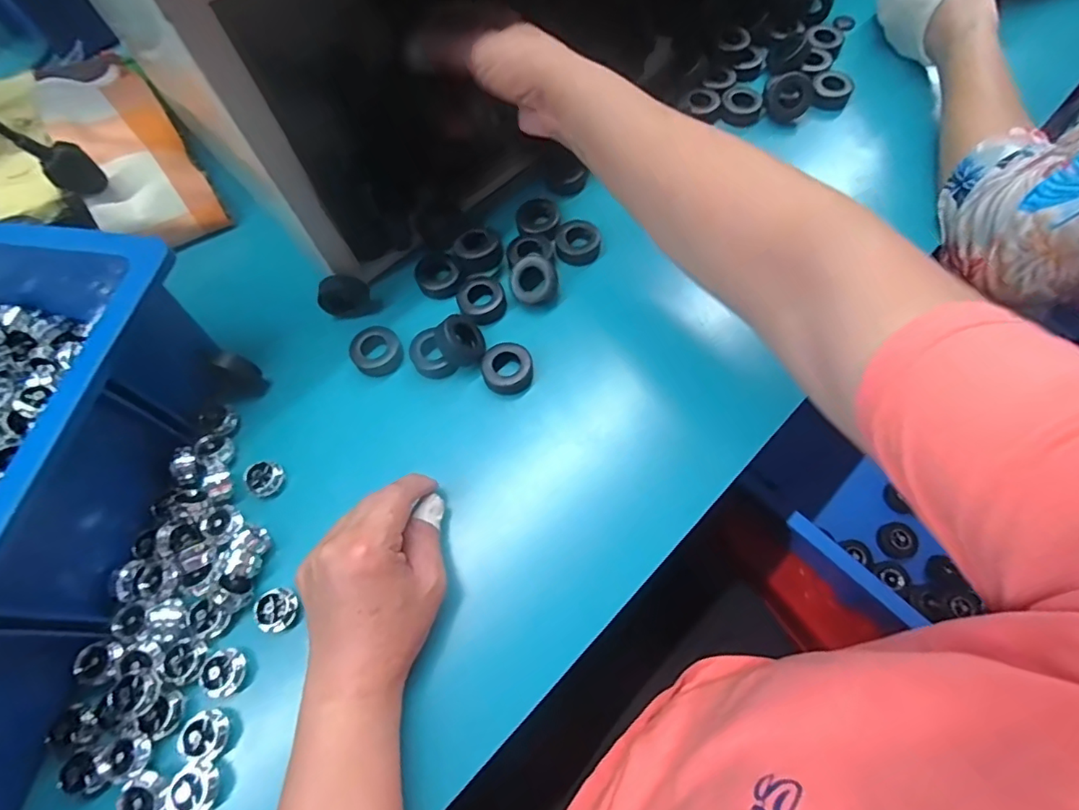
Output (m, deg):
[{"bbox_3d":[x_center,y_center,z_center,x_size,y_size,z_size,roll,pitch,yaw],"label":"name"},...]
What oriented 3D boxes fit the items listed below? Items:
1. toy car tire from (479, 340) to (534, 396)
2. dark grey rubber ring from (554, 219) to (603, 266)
[{"bbox_3d":[-0.024,-0.028,0.387,0.037,0.011,0.037,0,67,1],"label":"toy car tire"},{"bbox_3d":[0.032,-0.133,0.430,0.038,0.010,0.038,0,67,1],"label":"dark grey rubber ring"}]

